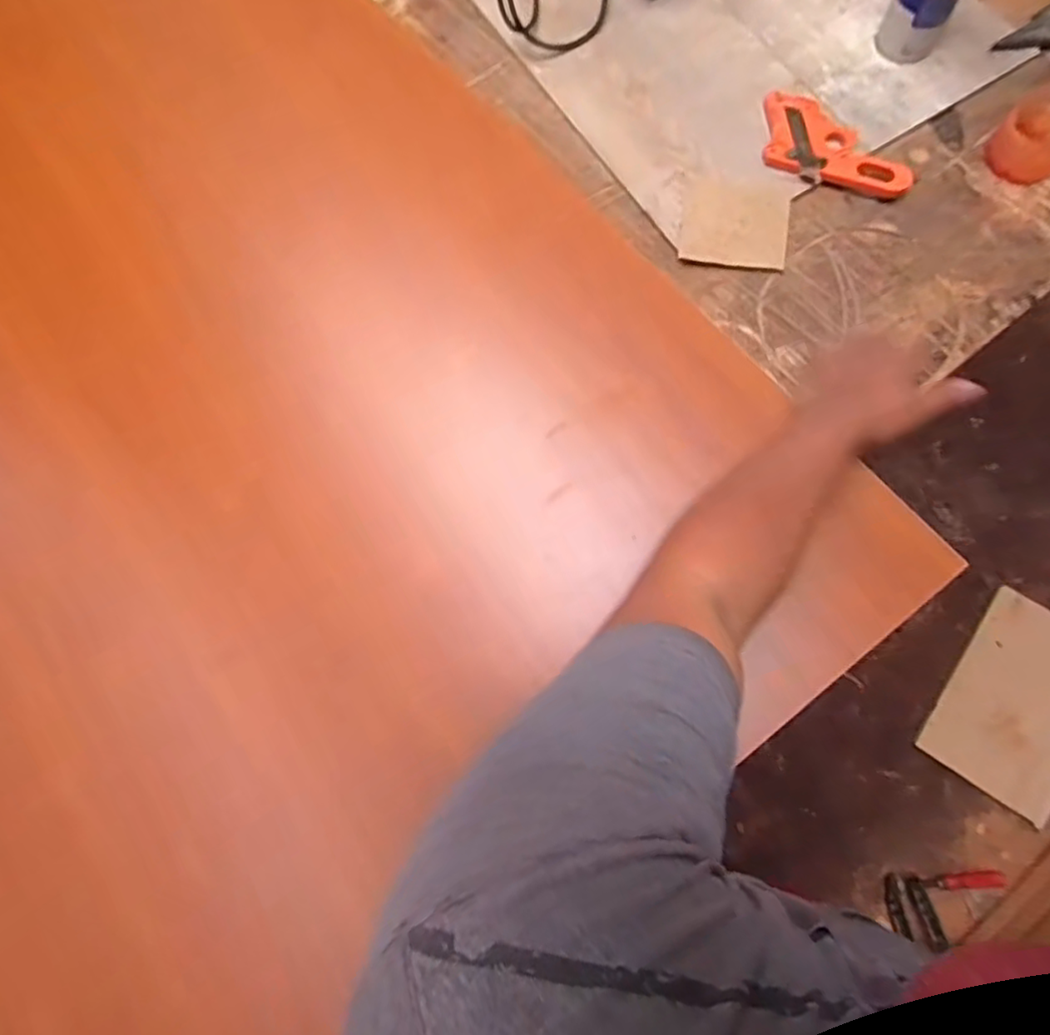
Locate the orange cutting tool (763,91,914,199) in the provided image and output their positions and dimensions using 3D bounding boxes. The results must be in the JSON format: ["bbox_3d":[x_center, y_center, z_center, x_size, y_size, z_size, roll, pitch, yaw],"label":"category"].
[{"bbox_3d":[0.332,-0.408,0.685,0.099,0.019,0.187,-40,76,-7],"label":"orange cutting tool"}]

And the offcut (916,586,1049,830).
[{"bbox_3d":[1.037,0.380,1.281,0.259,0.017,0.414,34,77,16],"label":"offcut"}]

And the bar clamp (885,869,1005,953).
[{"bbox_3d":[0.788,0.729,1.145,0.185,0.084,0.119,-9,75,2],"label":"bar clamp"}]

